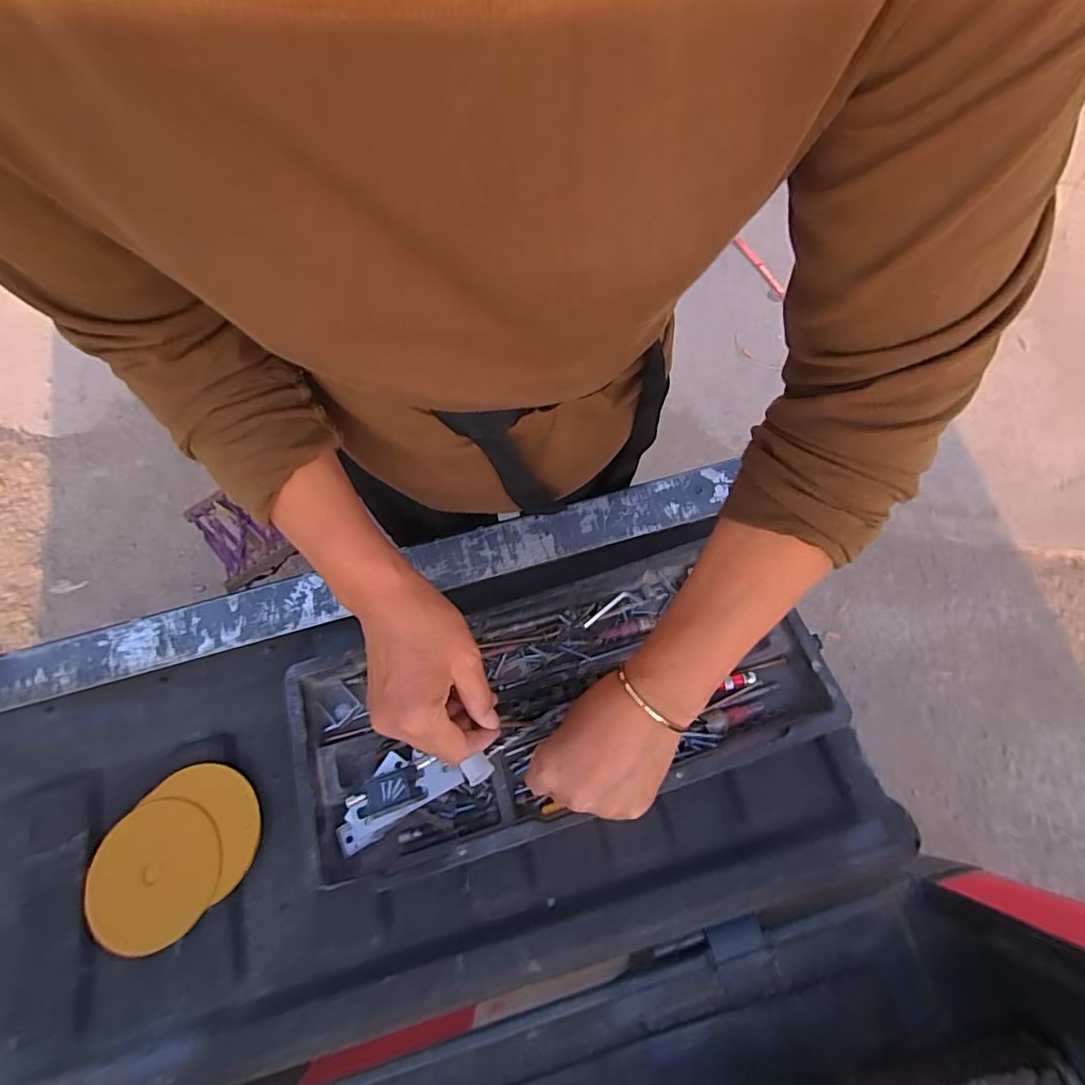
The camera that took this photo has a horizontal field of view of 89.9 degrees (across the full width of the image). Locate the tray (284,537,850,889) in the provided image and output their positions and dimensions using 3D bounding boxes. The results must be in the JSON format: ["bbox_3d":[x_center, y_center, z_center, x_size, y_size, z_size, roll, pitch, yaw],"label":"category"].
[{"bbox_3d":[0.011,0.128,0.450,0.414,0.042,0.184,-17,72,-6],"label":"tray"}]

